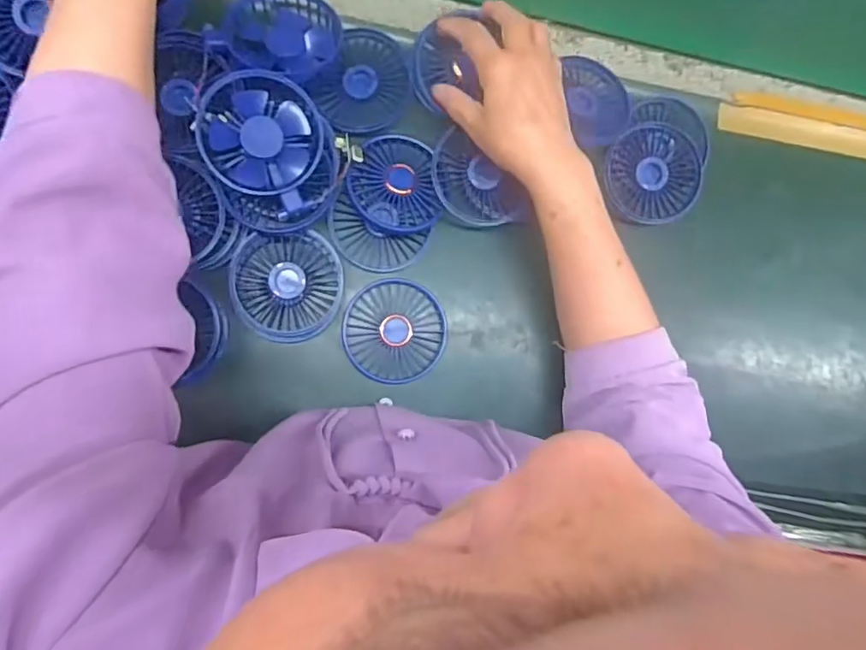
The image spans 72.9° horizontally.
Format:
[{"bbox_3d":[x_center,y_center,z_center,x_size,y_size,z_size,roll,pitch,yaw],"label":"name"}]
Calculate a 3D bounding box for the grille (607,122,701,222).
[{"bbox_3d":[0.198,-0.137,0.528,0.090,0.009,0.086,-21,90,-10],"label":"grille"}]

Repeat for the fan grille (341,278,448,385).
[{"bbox_3d":[-0.031,0.005,0.501,0.085,0.018,0.087,1,86,-9],"label":"fan grille"}]

